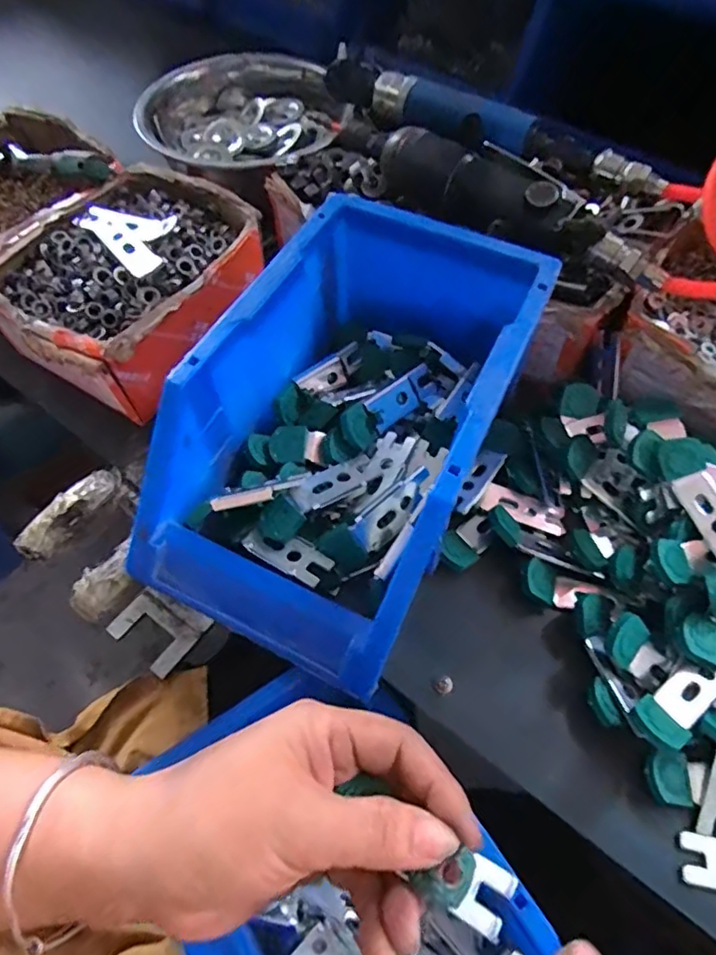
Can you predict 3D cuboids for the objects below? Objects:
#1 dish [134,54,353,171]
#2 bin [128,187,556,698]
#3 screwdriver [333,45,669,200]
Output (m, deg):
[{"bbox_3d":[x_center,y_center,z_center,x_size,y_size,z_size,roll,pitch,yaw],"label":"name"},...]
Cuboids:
[{"bbox_3d":[-0.104,-0.316,0.517,0.168,0.050,0.157,0,59,-1],"label":"dish"},{"bbox_3d":[-0.003,-0.033,0.329,0.146,0.095,0.246,24,61,13],"label":"bin"},{"bbox_3d":[0.084,-0.261,0.429,0.283,0.034,0.038,30,63,16],"label":"screwdriver"}]

